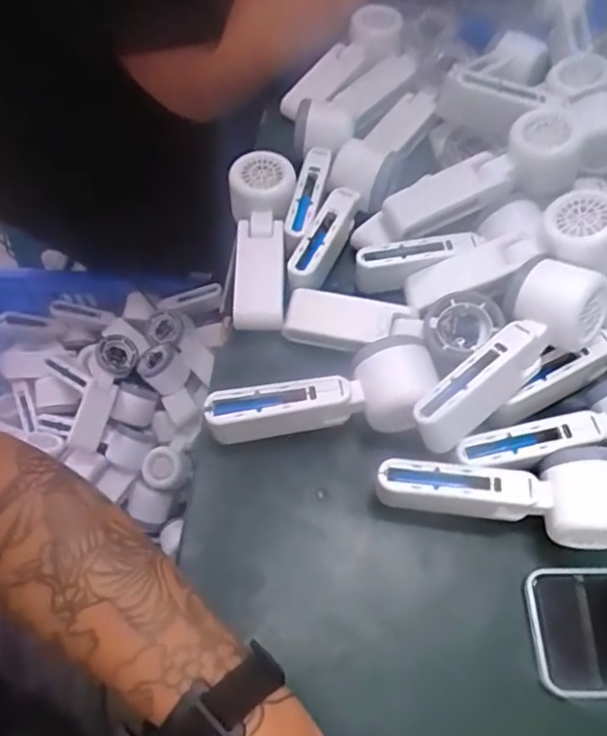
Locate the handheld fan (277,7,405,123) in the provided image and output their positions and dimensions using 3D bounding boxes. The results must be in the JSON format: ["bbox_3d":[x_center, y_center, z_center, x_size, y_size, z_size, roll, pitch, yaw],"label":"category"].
[{"bbox_3d":[0.040,-0.304,0.584,0.155,0.047,0.042,-40,66,-1],"label":"handheld fan"}]

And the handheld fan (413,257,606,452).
[{"bbox_3d":[0.138,-0.008,0.409,0.162,0.045,0.061,-43,68,-8],"label":"handheld fan"}]

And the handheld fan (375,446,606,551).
[{"bbox_3d":[0.131,0.081,0.393,0.160,0.057,0.053,6,58,2],"label":"handheld fan"}]

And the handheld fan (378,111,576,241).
[{"bbox_3d":[0.146,-0.155,0.495,0.165,0.052,0.054,-23,59,9],"label":"handheld fan"}]

